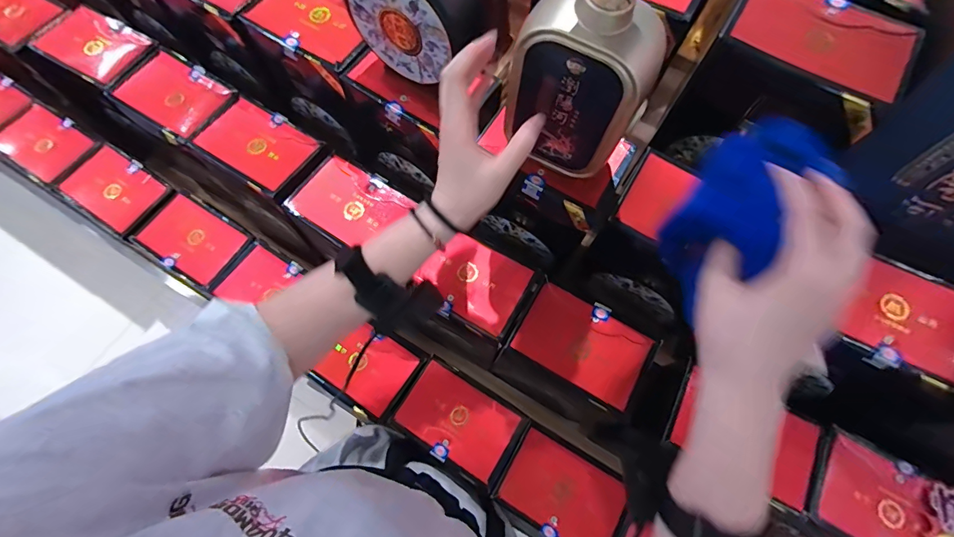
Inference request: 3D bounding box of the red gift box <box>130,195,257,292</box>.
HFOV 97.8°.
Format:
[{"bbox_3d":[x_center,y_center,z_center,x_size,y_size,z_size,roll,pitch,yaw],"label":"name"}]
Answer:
[{"bbox_3d":[-0.415,-0.042,0.607,0.153,0.032,0.094,29,72,9],"label":"red gift box"}]

